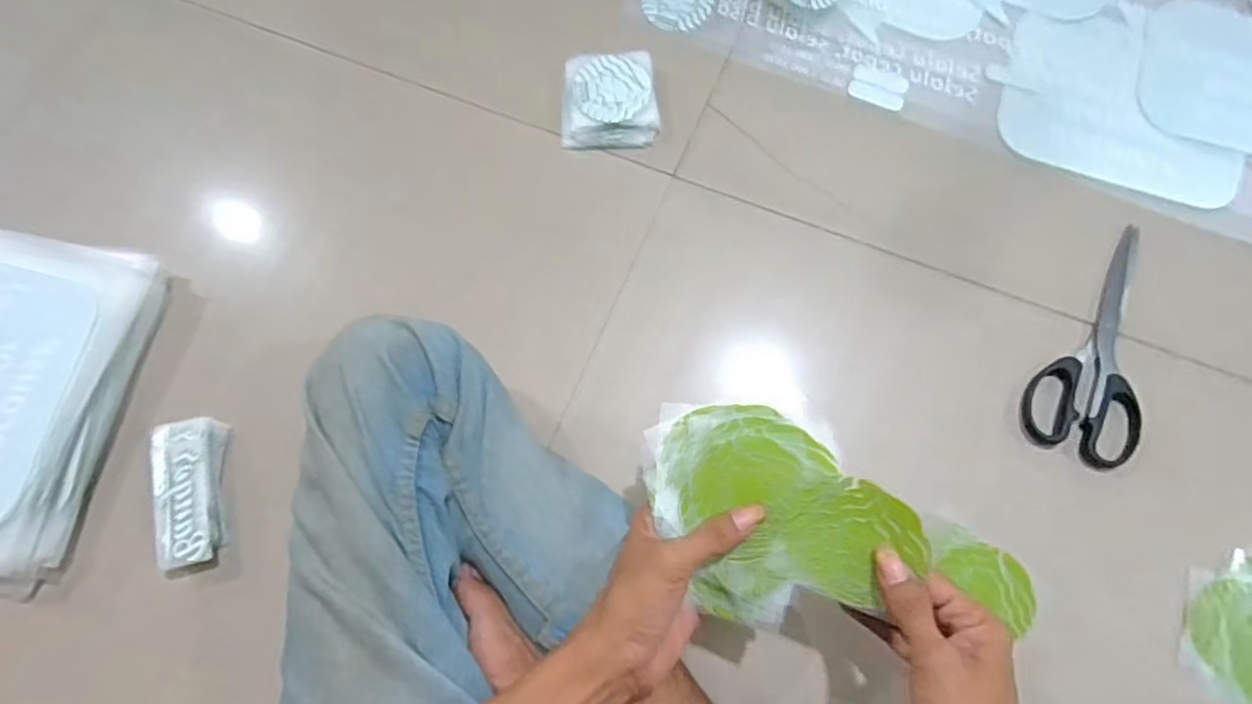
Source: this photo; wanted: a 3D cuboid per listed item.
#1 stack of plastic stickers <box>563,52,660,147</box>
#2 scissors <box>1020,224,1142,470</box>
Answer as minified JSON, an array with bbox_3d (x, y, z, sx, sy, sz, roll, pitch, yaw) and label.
[{"bbox_3d":[-0.014,-0.223,0.609,0.083,0.024,0.088,0,70,3],"label":"stack of plastic stickers"},{"bbox_3d":[0.368,-0.011,0.519,0.079,0.009,0.199,25,73,11],"label":"scissors"}]

